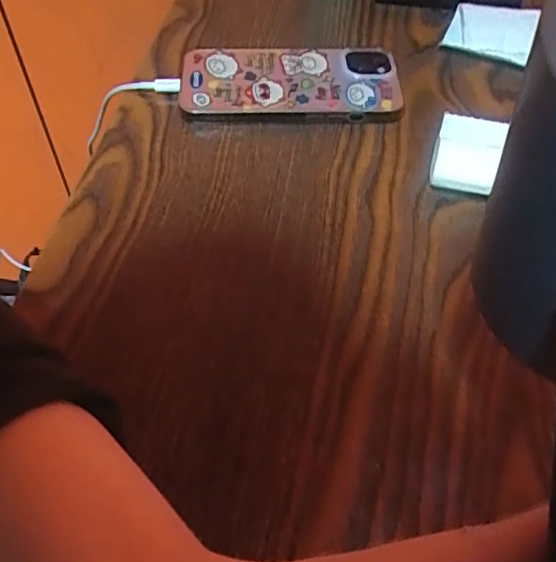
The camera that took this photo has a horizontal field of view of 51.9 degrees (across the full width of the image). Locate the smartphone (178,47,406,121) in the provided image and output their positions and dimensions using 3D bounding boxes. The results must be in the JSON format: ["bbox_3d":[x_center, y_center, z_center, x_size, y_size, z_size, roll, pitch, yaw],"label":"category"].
[{"bbox_3d":[0.009,-0.128,0.366,0.138,0.019,0.061,-1,53,-2],"label":"smartphone"}]

